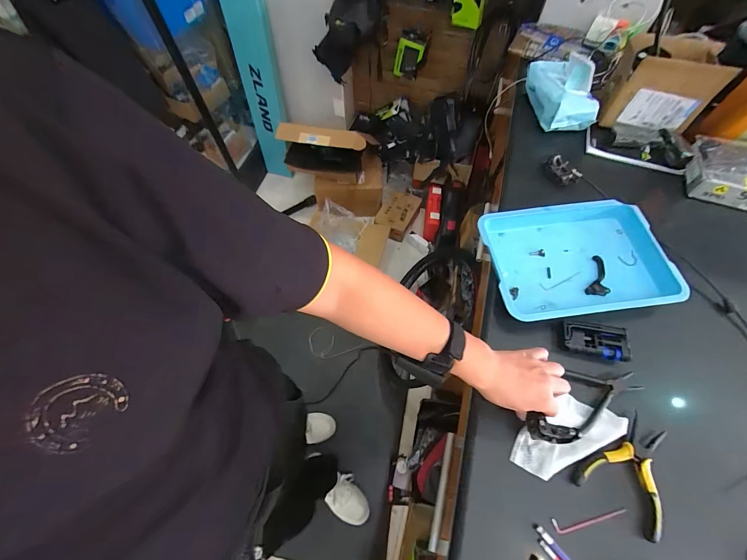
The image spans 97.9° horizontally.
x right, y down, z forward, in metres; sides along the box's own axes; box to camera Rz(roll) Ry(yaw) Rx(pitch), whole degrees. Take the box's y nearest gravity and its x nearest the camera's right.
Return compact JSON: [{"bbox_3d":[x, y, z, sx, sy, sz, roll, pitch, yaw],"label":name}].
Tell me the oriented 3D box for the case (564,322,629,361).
[{"bbox_3d":[0.367,0.100,0.539,0.093,0.022,0.053,12,63,6],"label":"case"}]

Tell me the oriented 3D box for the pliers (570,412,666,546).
[{"bbox_3d":[0.366,0.262,0.466,0.115,0.025,0.141,34,68,16],"label":"pliers"}]

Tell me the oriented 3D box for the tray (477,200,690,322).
[{"bbox_3d":[0.378,-0.039,0.612,0.325,0.047,0.226,-8,63,-4],"label":"tray"}]

